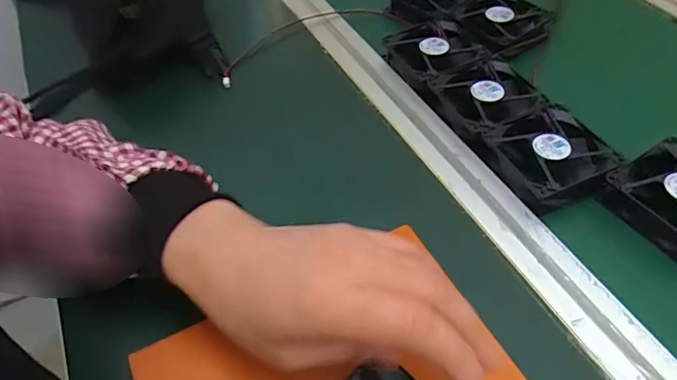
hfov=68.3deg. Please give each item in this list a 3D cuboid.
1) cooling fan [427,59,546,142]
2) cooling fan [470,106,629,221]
[{"bbox_3d":[0.136,-0.080,0.449,0.081,0.023,0.087,-15,51,-16],"label":"cooling fan"},{"bbox_3d":[0.173,-0.026,0.403,0.088,0.027,0.085,-15,51,-16],"label":"cooling fan"}]

